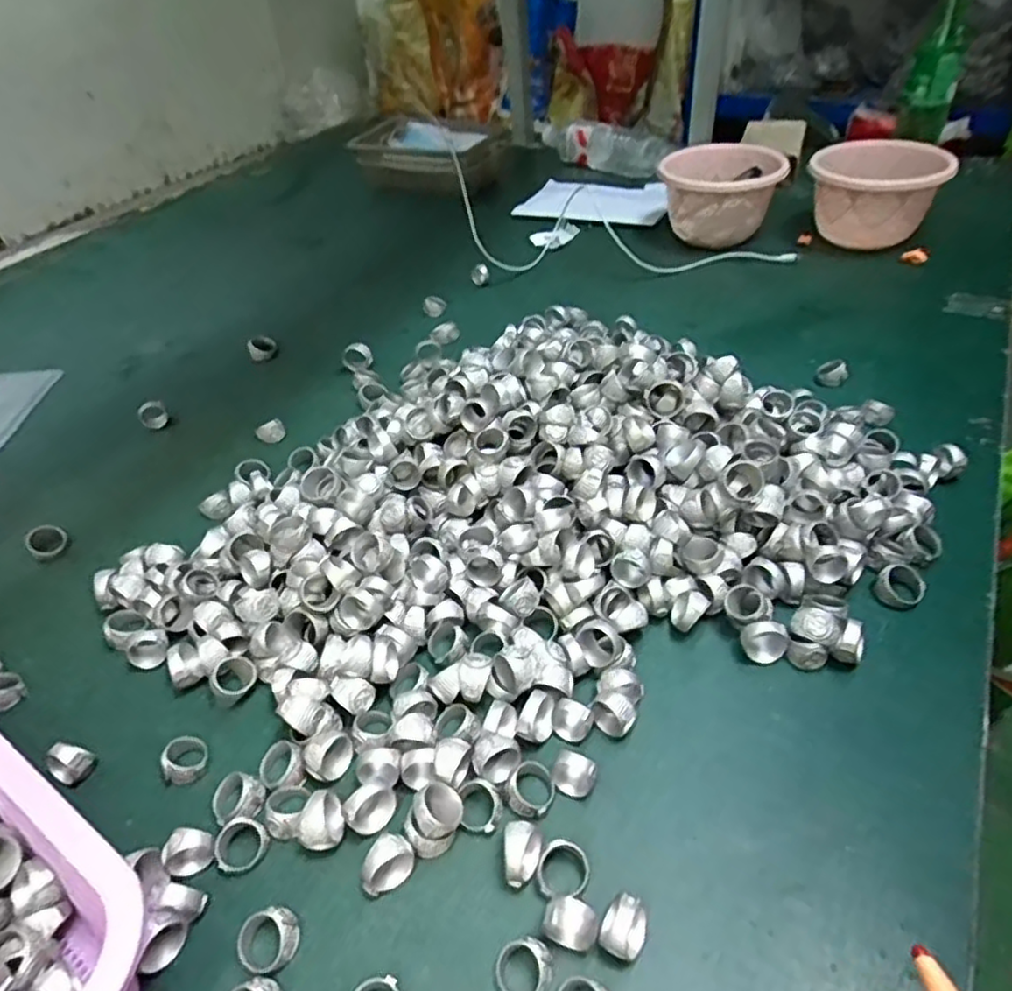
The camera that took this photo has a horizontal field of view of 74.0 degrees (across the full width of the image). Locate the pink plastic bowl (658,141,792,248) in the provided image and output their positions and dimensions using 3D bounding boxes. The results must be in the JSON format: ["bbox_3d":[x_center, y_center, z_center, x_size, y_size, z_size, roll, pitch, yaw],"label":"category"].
[{"bbox_3d":[0.274,-0.386,0.858,0.136,0.088,0.141,22,49,26],"label":"pink plastic bowl"}]

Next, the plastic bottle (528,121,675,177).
[{"bbox_3d":[0.142,-0.576,1.104,0.236,0.060,0.071,26,50,29],"label":"plastic bottle"}]

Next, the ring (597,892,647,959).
[{"bbox_3d":[0.053,0.196,0.304,0.019,0.020,0.024,23,49,27],"label":"ring"}]

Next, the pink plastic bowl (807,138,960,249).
[{"bbox_3d":[0.474,-0.395,0.886,0.156,0.094,0.182,32,52,31],"label":"pink plastic bowl"}]

